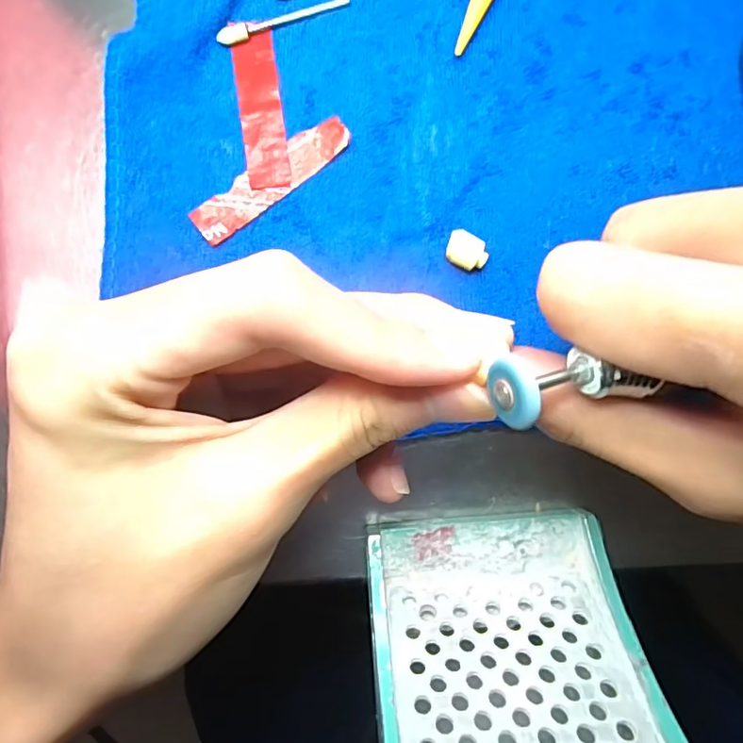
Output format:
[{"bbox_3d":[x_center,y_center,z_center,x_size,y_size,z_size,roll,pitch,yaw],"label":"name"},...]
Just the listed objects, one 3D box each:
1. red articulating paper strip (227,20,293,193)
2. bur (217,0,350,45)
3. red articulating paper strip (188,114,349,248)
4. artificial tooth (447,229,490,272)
[{"bbox_3d":[-0.037,-0.089,0.181,0.014,0.004,0.056,-8,85,-3],"label":"red articulating paper strip"},{"bbox_3d":[-0.030,-0.120,0.182,0.046,0.004,0.005,-22,86,-4],"label":"bur"},{"bbox_3d":[-0.033,-0.065,0.179,0.058,0.004,0.014,-38,87,-3],"label":"red articulating paper strip"},{"bbox_3d":[0.031,-0.039,0.178,0.014,0.007,0.011,26,85,1],"label":"artificial tooth"}]

